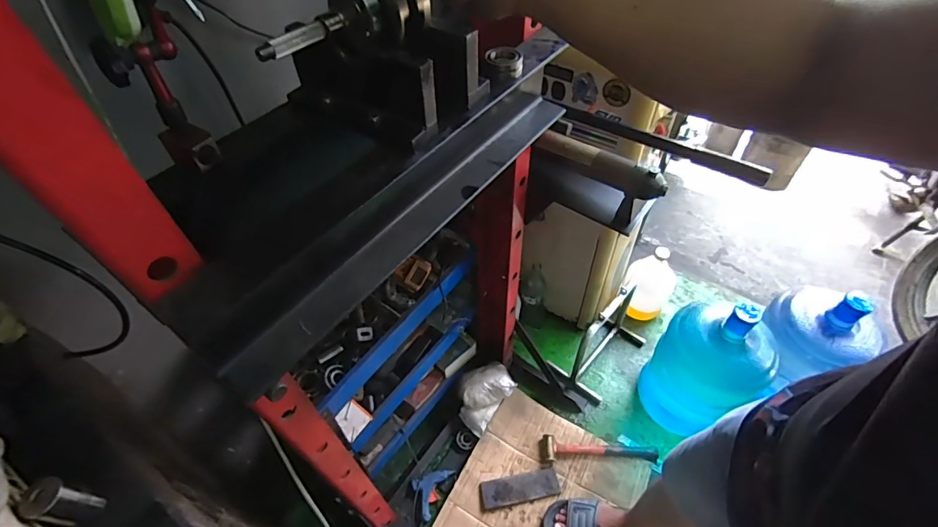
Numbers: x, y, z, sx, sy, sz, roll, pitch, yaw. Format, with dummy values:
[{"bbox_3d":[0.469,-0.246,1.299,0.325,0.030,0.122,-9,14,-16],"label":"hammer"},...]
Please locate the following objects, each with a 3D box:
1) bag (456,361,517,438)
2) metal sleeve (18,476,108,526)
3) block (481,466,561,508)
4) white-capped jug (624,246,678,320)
[{"bbox_3d":[0.043,0.387,1.361,0.138,0.118,0.189,35,60,27],"label":"bag"},{"bbox_3d":[-0.334,0.195,0.372,0.030,0.056,0.027,12,52,12],"label":"metal sleeve"},{"bbox_3d":[0.140,0.609,1.238,0.212,0.016,0.070,-10,51,-6],"label":"block"},{"bbox_3d":[0.615,0.049,1.516,0.147,0.288,0.160,25,56,21],"label":"white-capped jug"}]

